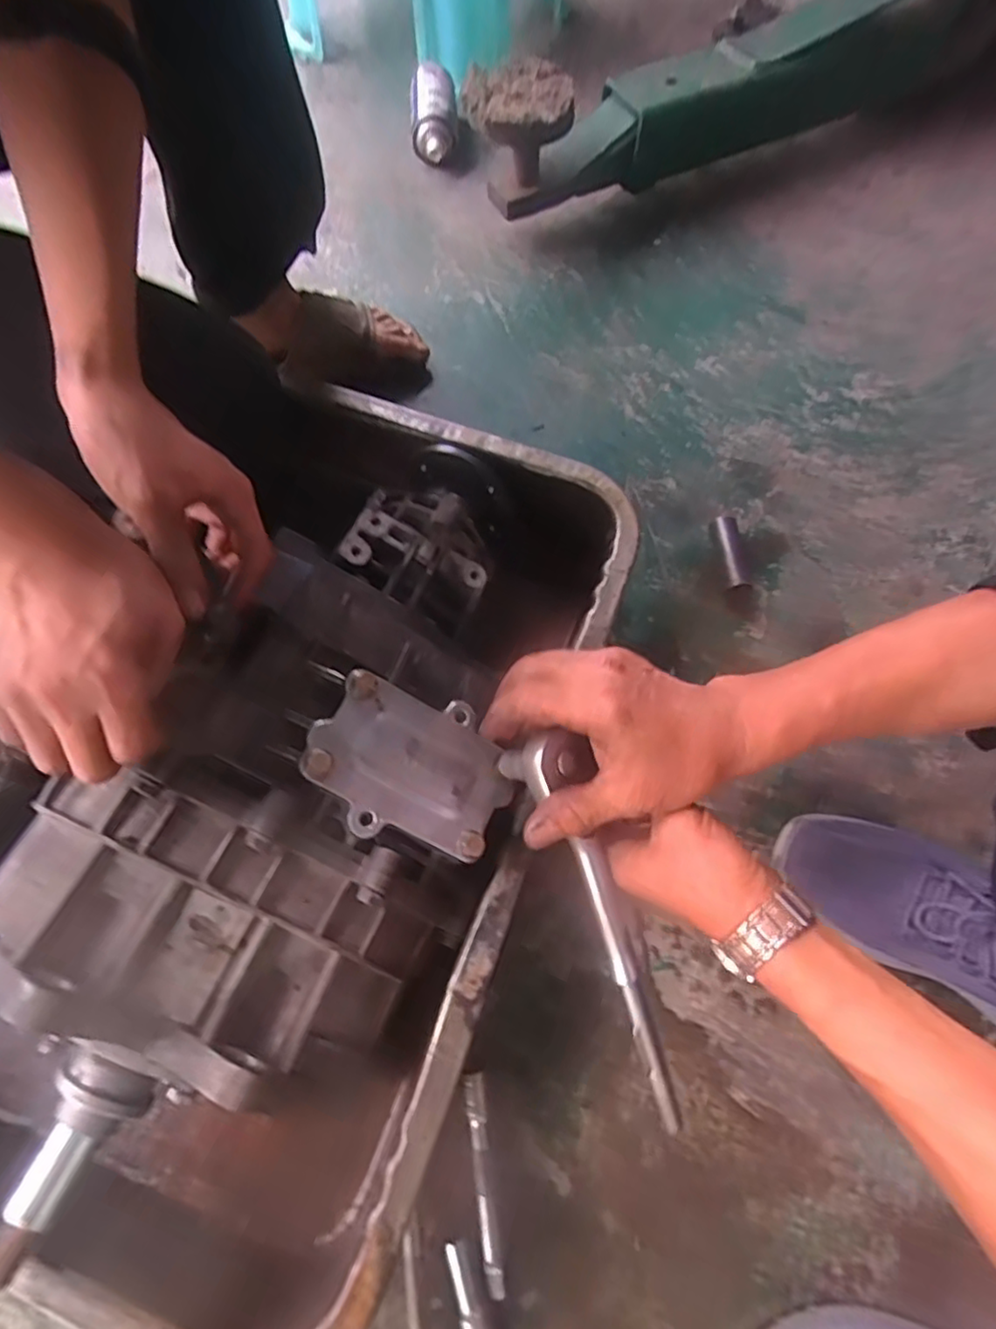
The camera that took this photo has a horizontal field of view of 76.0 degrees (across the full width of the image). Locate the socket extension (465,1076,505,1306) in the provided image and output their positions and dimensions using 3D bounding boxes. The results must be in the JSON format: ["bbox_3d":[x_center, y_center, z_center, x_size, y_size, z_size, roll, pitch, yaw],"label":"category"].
[{"bbox_3d":[-0.010,0.349,0.432,0.013,0.019,0.124,-6,66,-5],"label":"socket extension"}]

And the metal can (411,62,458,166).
[{"bbox_3d":[-0.090,-0.754,0.881,0.061,0.065,0.145,-4,66,-4],"label":"metal can"}]

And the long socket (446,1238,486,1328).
[{"bbox_3d":[-0.017,0.416,0.407,0.015,0.019,0.078,-15,67,-9],"label":"long socket"}]

